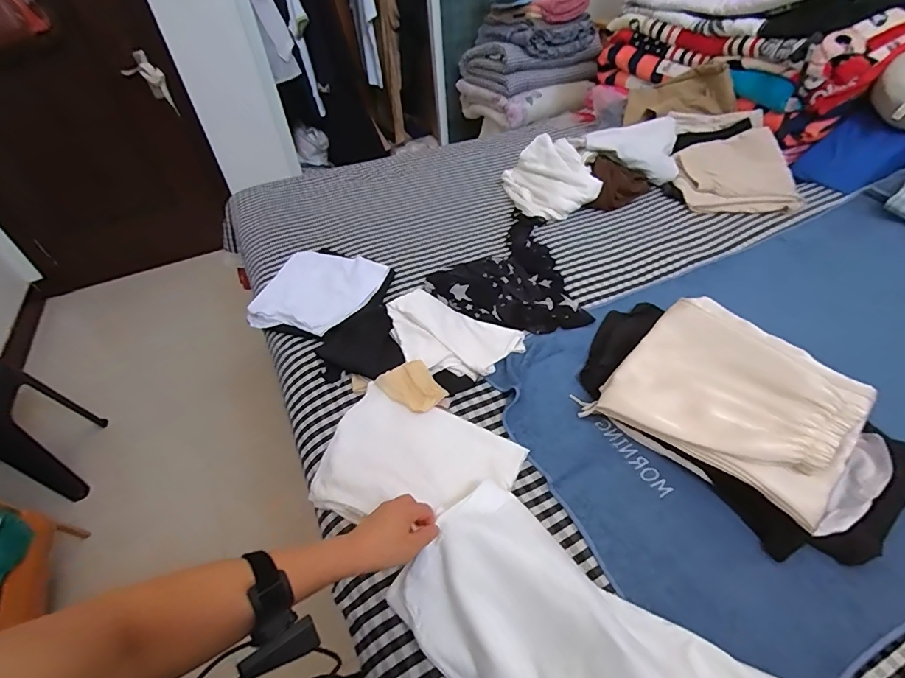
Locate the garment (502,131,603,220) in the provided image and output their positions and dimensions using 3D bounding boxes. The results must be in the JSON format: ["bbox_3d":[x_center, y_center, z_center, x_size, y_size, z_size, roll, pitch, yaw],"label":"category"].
[{"bbox_3d":[0.294,-0.493,1.341,0.230,0.133,0.313,-14,45,-9],"label":"garment"}]

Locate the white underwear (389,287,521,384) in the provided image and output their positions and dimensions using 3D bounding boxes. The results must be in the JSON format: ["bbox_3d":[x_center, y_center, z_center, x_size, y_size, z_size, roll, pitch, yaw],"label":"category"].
[{"bbox_3d":[0.001,-0.001,0.872,0.273,0.028,0.177,18,48,0],"label":"white underwear"}]

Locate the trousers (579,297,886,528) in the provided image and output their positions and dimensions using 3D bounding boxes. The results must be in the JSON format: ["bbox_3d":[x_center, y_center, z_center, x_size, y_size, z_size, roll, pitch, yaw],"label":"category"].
[{"bbox_3d":[0.458,0.081,0.708,0.342,0.083,0.296,30,54,31],"label":"trousers"}]

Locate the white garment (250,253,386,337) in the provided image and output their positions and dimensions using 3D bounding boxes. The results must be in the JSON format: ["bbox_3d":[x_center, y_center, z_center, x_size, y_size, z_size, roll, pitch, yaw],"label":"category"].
[{"bbox_3d":[-0.331,-0.114,1.029,0.289,0.040,0.255,15,48,19],"label":"white garment"}]

